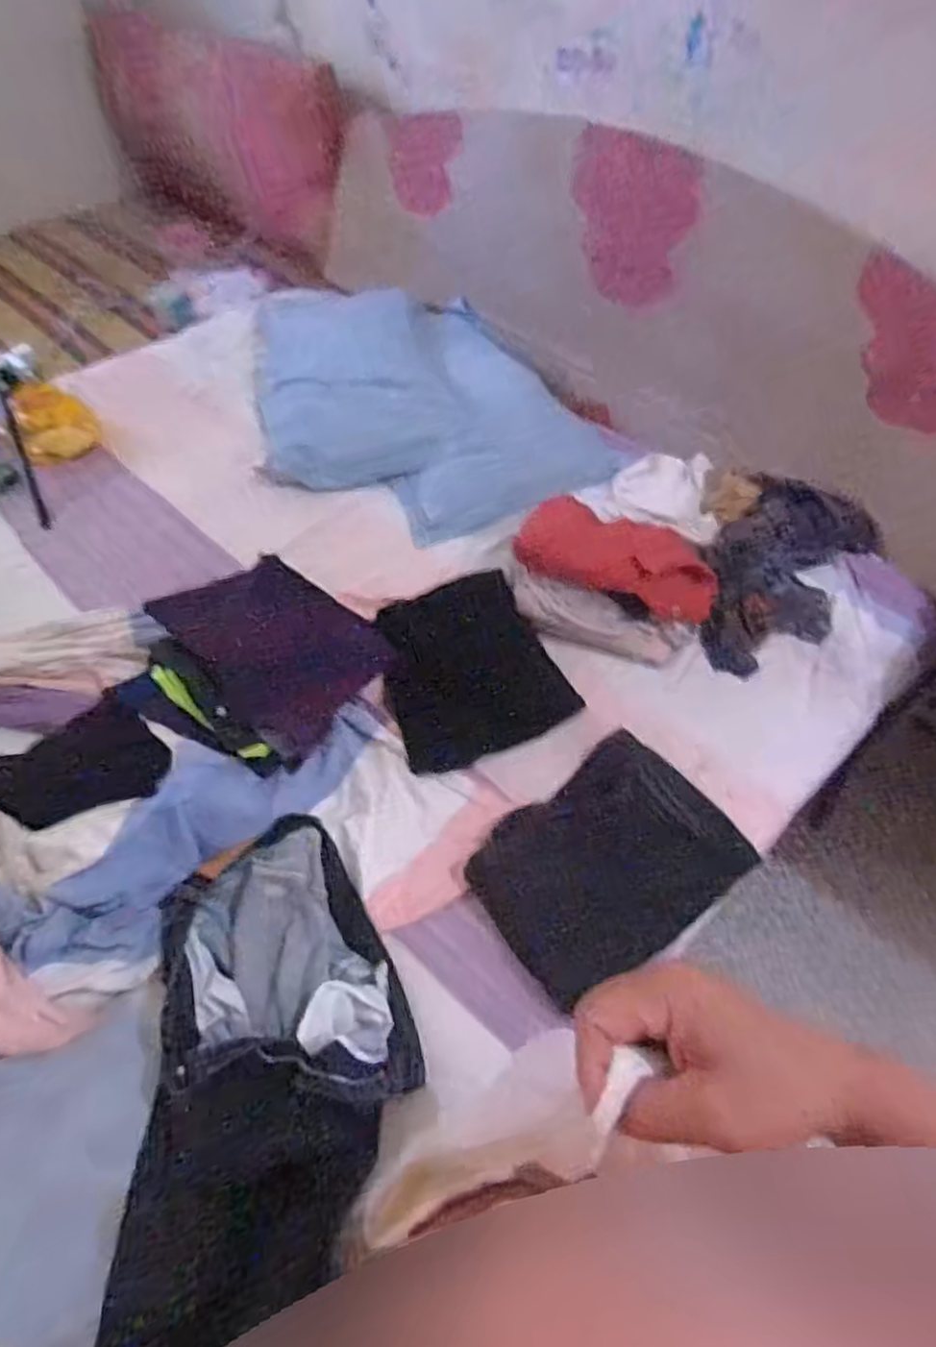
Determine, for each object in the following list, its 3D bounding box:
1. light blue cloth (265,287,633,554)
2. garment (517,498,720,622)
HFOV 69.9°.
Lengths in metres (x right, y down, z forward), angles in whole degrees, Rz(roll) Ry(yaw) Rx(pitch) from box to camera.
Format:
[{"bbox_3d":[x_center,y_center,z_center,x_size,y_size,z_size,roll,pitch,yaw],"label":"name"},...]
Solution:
[{"bbox_3d":[-0.109,-0.609,1.463,0.659,0.166,0.764,-15,55,-12],"label":"light blue cloth"},{"bbox_3d":[0.254,-0.198,1.114,0.341,0.074,0.132,18,51,-3],"label":"garment"}]

